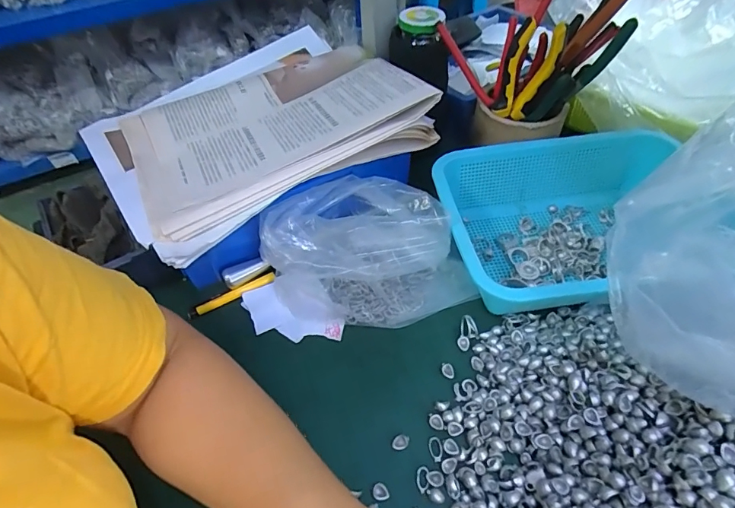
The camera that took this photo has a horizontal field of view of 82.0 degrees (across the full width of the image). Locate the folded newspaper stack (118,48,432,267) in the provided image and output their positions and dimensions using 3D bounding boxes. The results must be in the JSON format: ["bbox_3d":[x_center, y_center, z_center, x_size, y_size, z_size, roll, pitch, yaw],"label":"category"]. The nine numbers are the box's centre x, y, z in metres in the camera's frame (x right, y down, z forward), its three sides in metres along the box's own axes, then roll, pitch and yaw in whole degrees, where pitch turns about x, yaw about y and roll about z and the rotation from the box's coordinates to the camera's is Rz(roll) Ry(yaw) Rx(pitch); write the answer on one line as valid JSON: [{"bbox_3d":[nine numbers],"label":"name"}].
[{"bbox_3d":[-0.112,-0.139,0.435,0.293,0.049,0.238,-28,53,-19],"label":"folded newspaper stack"}]

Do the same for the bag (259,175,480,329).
[{"bbox_3d":[-0.004,-0.001,0.413,0.174,0.079,0.136,-20,51,-13],"label":"bag"}]

